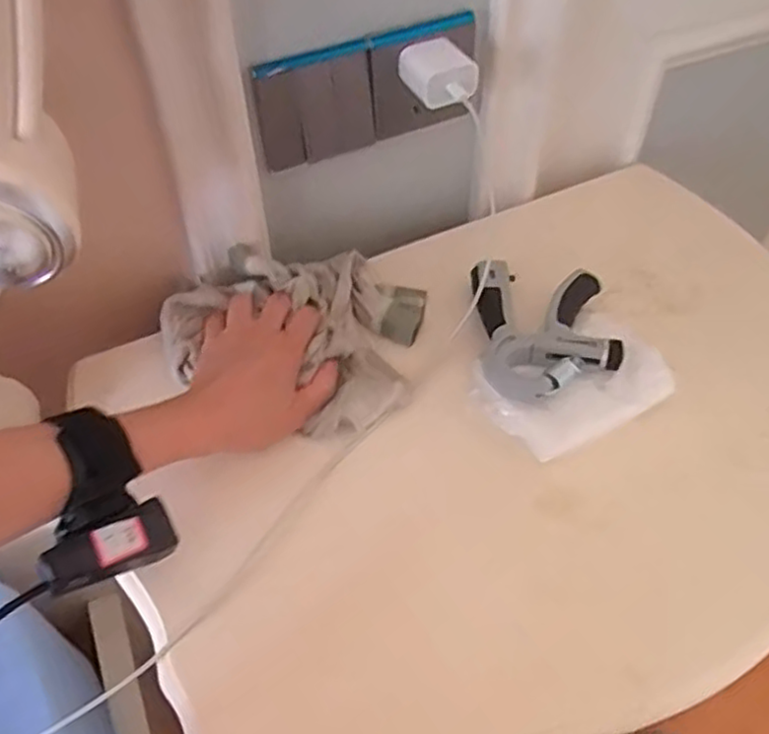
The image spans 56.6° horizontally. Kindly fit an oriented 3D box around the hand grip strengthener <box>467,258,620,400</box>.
[{"bbox_3d":[0.118,-0.028,0.531,0.097,0.035,0.139,1,50,1],"label":"hand grip strengthener"}]

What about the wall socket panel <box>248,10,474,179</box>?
[{"bbox_3d":[-0.010,-0.204,0.538,0.171,0.081,0.015,-21,53,-17],"label":"wall socket panel"}]

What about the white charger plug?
[{"bbox_3d":[0.040,-0.214,0.523,0.043,0.032,0.048,-18,52,-14],"label":"white charger plug"}]

